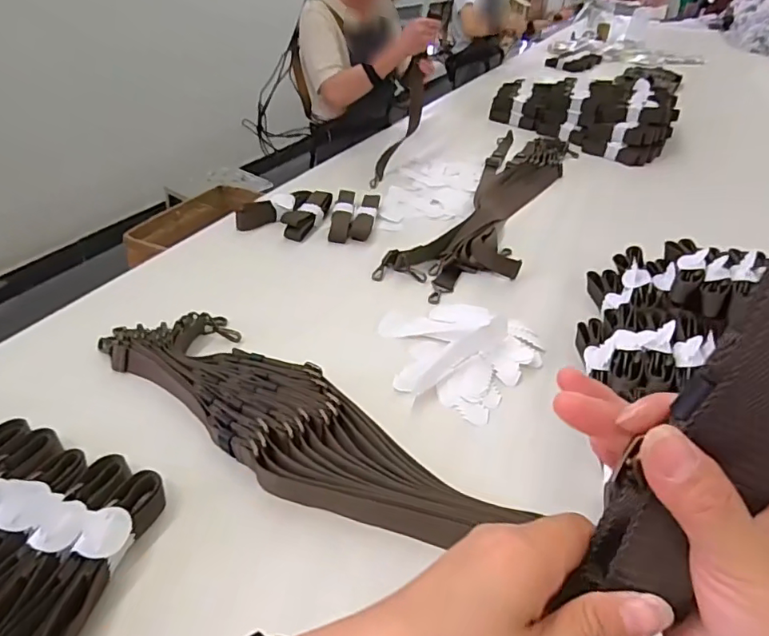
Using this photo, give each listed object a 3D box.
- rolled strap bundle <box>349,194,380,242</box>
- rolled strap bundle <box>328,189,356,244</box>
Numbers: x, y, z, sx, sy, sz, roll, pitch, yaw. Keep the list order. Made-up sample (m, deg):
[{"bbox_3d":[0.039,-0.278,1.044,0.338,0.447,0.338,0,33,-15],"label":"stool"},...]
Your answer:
[{"bbox_3d":[-0.038,-0.217,1.137,0.039,0.031,0.178,8,35,4],"label":"rolled strap bundle"},{"bbox_3d":[-0.087,-0.221,1.127,0.042,0.035,0.174,5,35,-1],"label":"rolled strap bundle"}]

